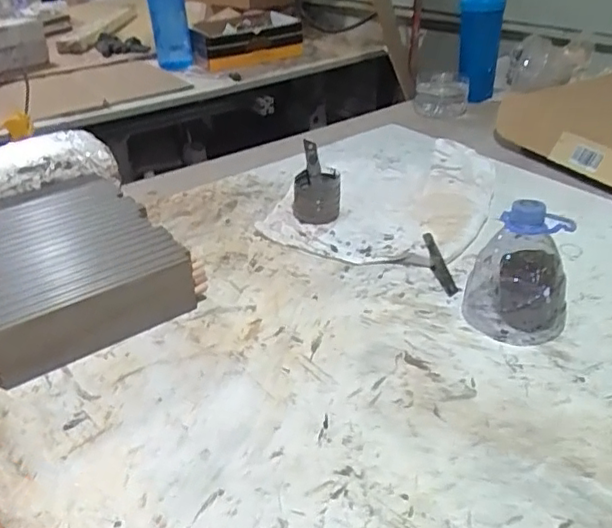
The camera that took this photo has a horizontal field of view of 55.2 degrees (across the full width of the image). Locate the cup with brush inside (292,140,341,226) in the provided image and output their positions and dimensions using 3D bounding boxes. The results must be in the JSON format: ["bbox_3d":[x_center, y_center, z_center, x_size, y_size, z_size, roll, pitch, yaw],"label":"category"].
[{"bbox_3d":[0.013,-0.113,0.806,0.065,0.083,0.097,-3,32,2],"label":"cup with brush inside"}]

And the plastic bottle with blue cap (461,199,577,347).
[{"bbox_3d":[0.207,0.003,0.571,0.094,0.127,0.081,8,34,19],"label":"plastic bottle with blue cap"}]

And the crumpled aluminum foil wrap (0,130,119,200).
[{"bbox_3d":[-0.403,-0.129,0.817,0.253,0.053,0.124,-23,37,-27],"label":"crumpled aluminum foil wrap"}]

